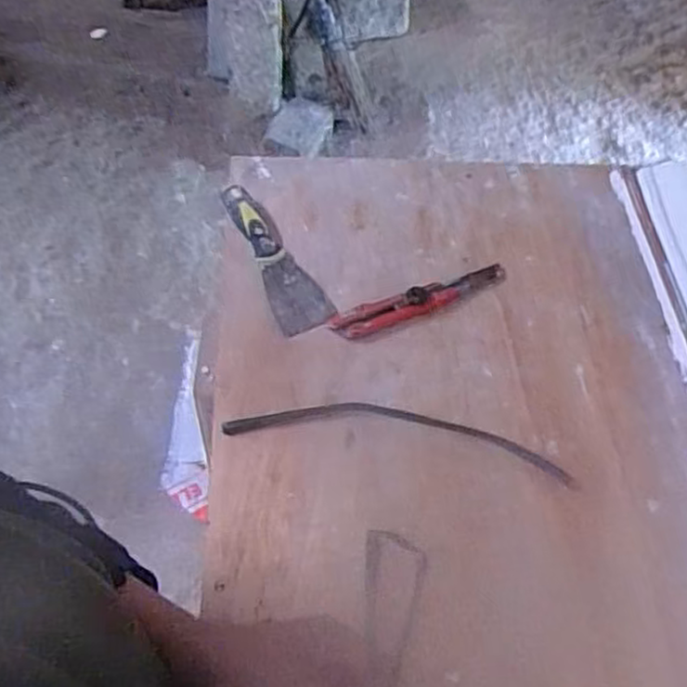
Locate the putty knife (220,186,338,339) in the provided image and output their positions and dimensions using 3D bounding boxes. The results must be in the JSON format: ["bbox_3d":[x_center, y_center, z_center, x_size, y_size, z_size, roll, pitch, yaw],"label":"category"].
[{"bbox_3d":[-0.070,-0.093,0.727,0.054,0.029,0.186,-21,61,-18],"label":"putty knife"}]

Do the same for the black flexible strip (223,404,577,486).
[{"bbox_3d":[0.051,0.081,0.638,0.307,0.007,0.048,7,56,0],"label":"black flexible strip"}]

